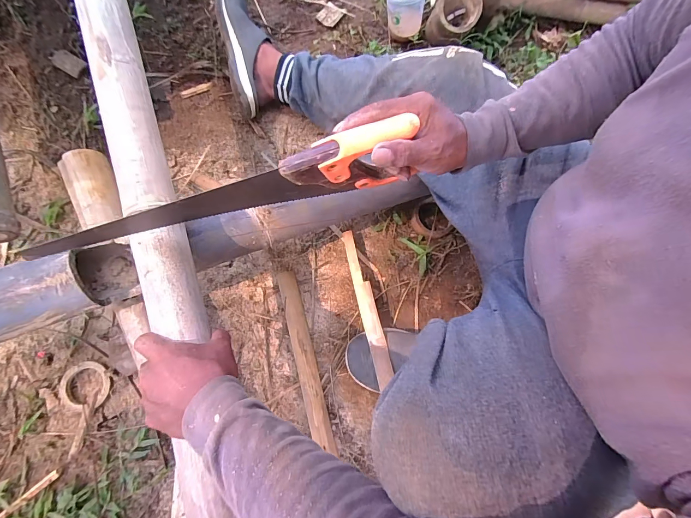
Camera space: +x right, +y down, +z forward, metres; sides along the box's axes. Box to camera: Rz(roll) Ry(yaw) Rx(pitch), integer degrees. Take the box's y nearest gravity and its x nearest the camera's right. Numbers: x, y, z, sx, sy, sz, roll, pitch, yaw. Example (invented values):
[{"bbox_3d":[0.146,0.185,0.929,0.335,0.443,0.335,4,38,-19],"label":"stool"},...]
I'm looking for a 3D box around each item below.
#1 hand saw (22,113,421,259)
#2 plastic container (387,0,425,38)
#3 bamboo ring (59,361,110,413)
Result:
[{"bbox_3d":[-0.123,-0.065,0.380,0.401,0.102,0.027,-16,79,6],"label":"hand saw"},{"bbox_3d":[0.119,-0.525,0.688,0.085,0.101,0.087,8,78,1],"label":"plastic container"},{"bbox_3d":[-0.456,0.223,0.583,0.094,0.015,0.080,-5,78,-2],"label":"bamboo ring"}]

